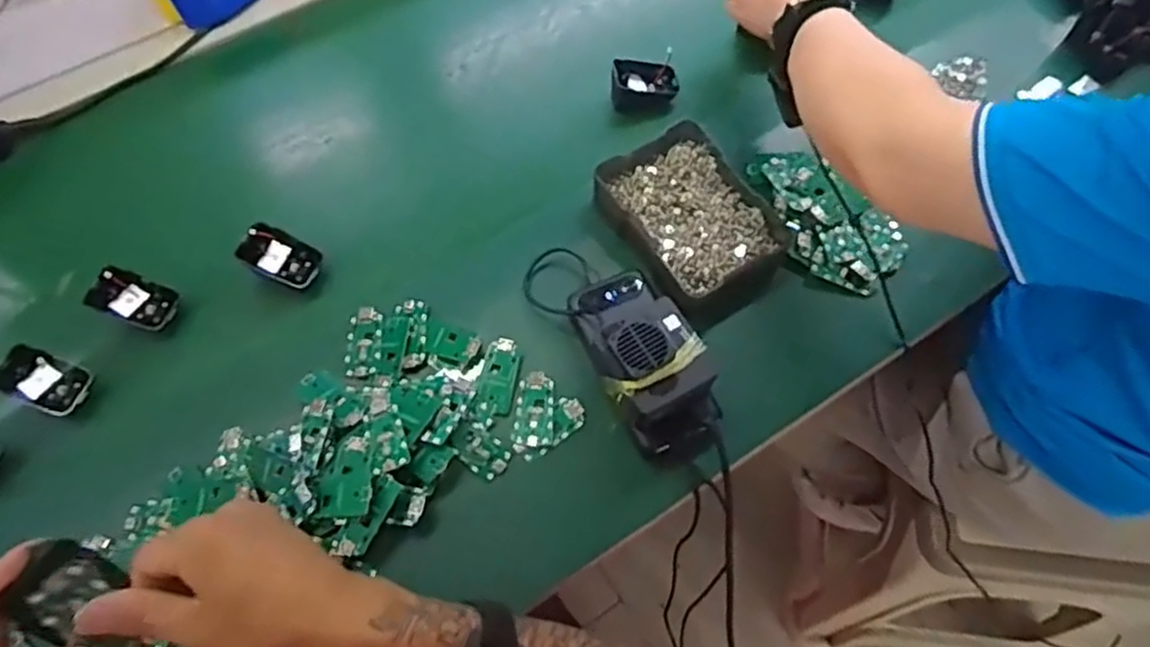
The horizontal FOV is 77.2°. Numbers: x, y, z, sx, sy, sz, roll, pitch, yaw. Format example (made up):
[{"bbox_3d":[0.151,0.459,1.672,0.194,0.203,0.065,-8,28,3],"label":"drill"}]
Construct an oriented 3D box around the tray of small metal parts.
[{"bbox_3d":[0.105,-0.091,0.657,0.130,0.043,0.171,-34,67,-13],"label":"tray of small metal parts"}]

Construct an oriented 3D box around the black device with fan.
[{"bbox_3d":[0.054,0.023,0.579,0.079,0.078,0.169,-24,65,-9],"label":"black device with fan"}]

